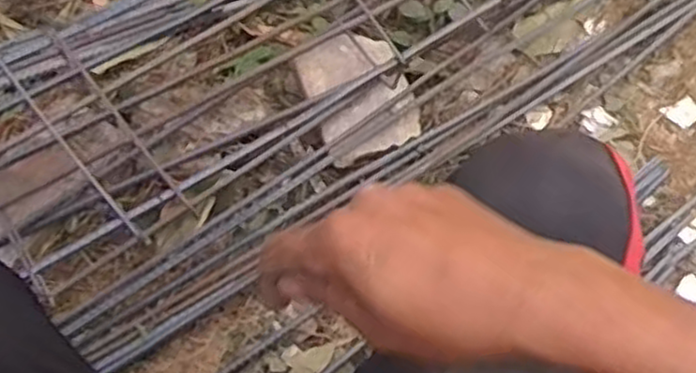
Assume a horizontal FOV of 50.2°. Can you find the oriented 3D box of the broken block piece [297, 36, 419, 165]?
[{"bbox_3d":[0.018,-0.118,0.964,0.136,0.057,0.158,-20,71,-9],"label":"broken block piece"}]

